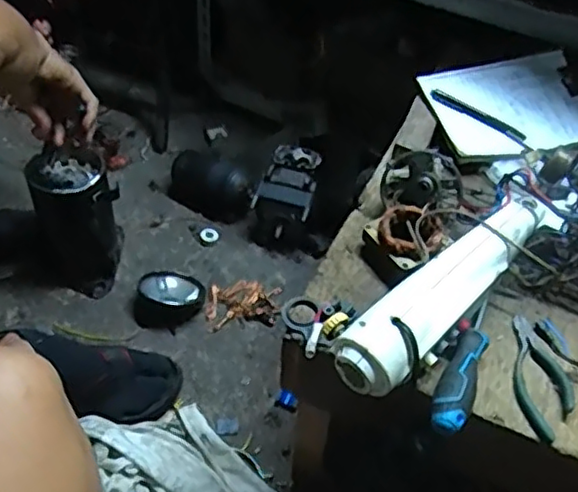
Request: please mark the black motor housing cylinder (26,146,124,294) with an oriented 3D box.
[{"bbox_3d":[-0.334,-0.036,1.026,0.128,0.204,0.131,-14,49,-17],"label":"black motor housing cylinder"}]

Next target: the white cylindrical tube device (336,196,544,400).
[{"bbox_3d":[0.159,0.043,0.631,0.064,0.069,0.290,37,54,27],"label":"white cylindrical tube device"}]

